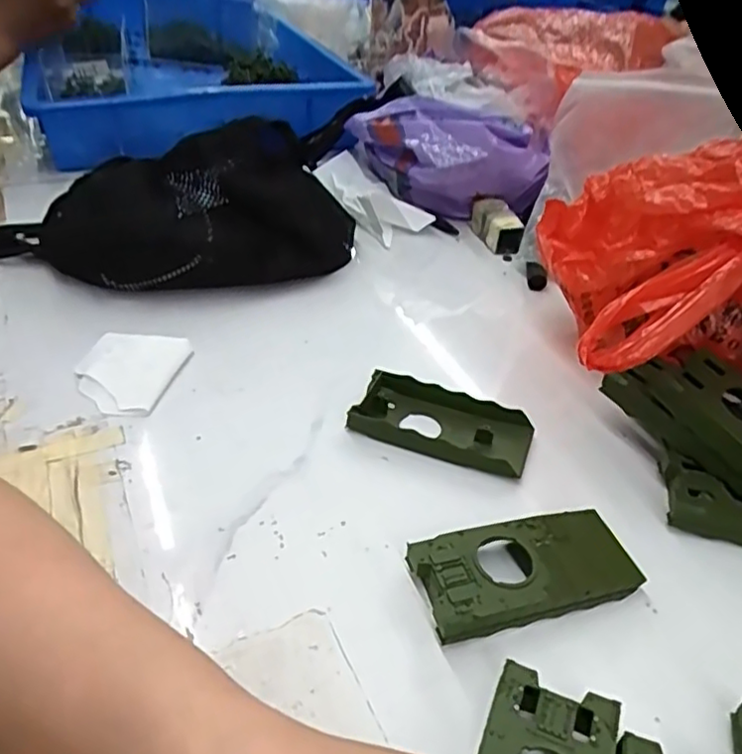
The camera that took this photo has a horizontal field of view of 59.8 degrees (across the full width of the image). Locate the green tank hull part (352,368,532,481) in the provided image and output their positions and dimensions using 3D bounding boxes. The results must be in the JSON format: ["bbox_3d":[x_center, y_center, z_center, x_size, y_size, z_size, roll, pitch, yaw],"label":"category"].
[{"bbox_3d":[0.043,0.027,0.386,0.101,0.017,0.048,16,40,15],"label":"green tank hull part"}]

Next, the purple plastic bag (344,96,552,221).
[{"bbox_3d":[0.072,-0.208,0.622,0.194,0.098,0.108,5,38,1],"label":"purple plastic bag"}]

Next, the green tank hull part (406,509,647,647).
[{"bbox_3d":[0.073,0.091,0.306,0.103,0.021,0.045,-9,40,-16],"label":"green tank hull part"}]

